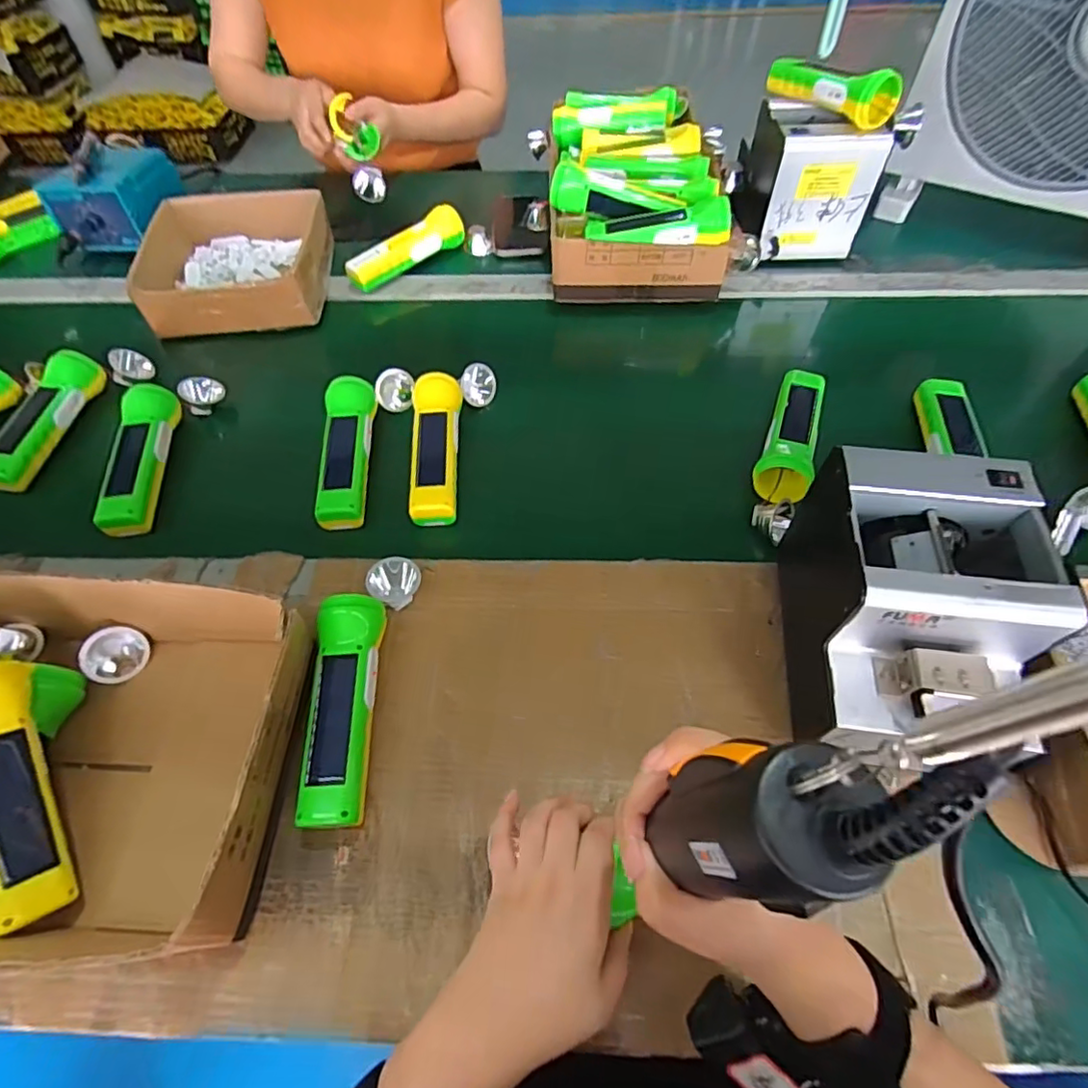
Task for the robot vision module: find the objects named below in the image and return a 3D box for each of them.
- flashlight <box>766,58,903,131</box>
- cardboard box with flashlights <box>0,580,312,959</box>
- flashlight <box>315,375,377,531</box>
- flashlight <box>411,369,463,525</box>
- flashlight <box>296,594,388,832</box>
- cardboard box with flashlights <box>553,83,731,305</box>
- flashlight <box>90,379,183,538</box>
[{"bbox_3d":[0.327,-0.533,0.677,0.046,0.046,0.165,-33,61,-18],"label":"flashlight"},{"bbox_3d":[-0.385,0.138,0.400,0.409,0.110,0.227,0,57,2],"label":"cardboard box with flashlights"},{"bbox_3d":[-0.197,-0.095,0.583,0.045,0.031,0.168,-4,60,1],"label":"flashlight"},{"bbox_3d":[-0.107,-0.099,0.584,0.046,0.031,0.169,-5,56,-1],"label":"flashlight"},{"bbox_3d":[-0.151,0.120,0.441,0.048,0.045,0.167,-1,57,1],"label":"flashlight"},{"bbox_3d":[0.118,-0.492,0.787,0.214,0.102,0.380,-1,56,2],"label":"cardboard box with flashlights"},{"bbox_3d":[-0.404,-0.087,0.582,0.045,0.038,0.164,-6,56,-2],"label":"flashlight"}]

